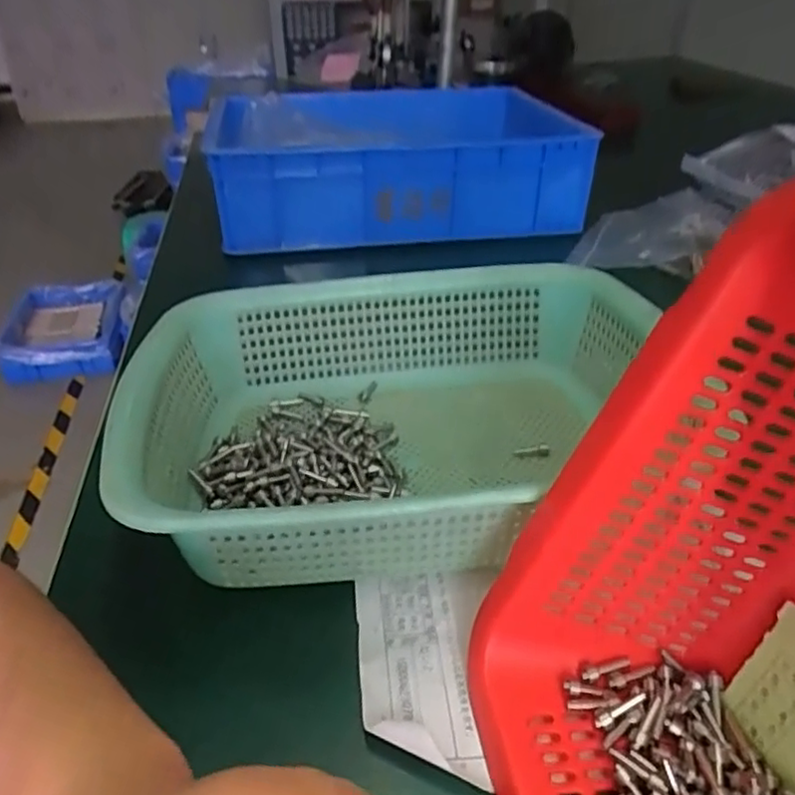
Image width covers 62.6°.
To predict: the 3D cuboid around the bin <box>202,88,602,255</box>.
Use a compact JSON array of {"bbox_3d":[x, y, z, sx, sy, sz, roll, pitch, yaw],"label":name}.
[{"bbox_3d":[0.006,-0.269,0.754,0.390,0.127,0.271,-4,35,-3],"label":"bin"}]

